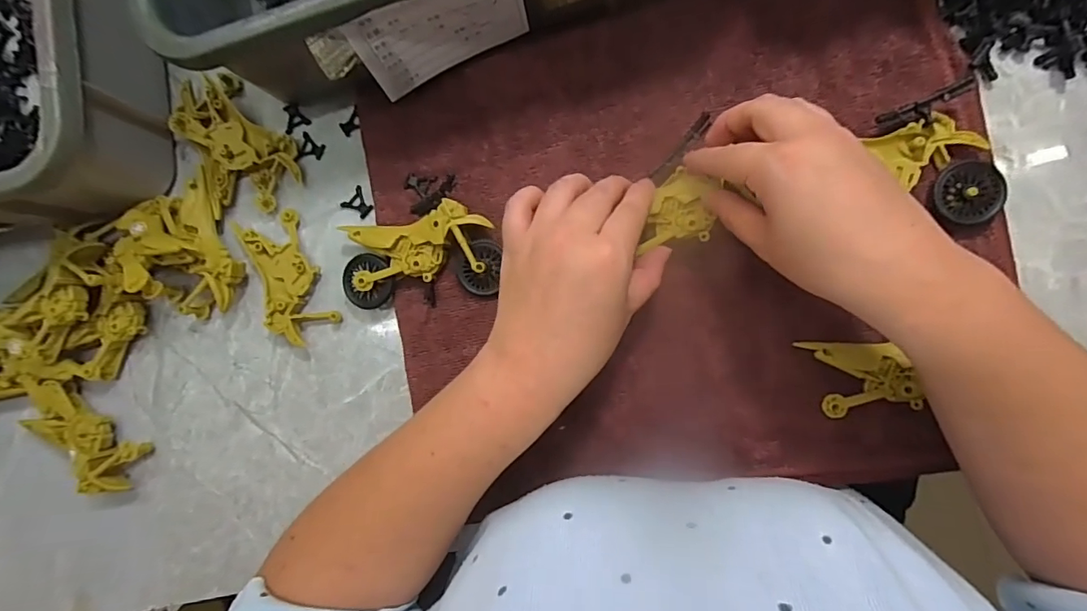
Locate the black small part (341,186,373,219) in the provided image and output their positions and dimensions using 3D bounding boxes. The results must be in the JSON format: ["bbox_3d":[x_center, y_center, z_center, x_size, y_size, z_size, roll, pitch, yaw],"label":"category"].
[{"bbox_3d":[-0.137,-0.075,0.366,0.020,0.005,0.019,-44,84,6],"label":"black small part"}]

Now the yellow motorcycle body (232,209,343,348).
[{"bbox_3d":[-0.189,-0.021,0.363,0.048,0.014,0.097,-26,86,8],"label":"yellow motorcycle body"}]

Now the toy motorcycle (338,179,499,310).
[{"bbox_3d":[-0.088,-0.037,0.341,0.109,0.023,0.074,-13,88,9],"label":"toy motorcycle"}]

